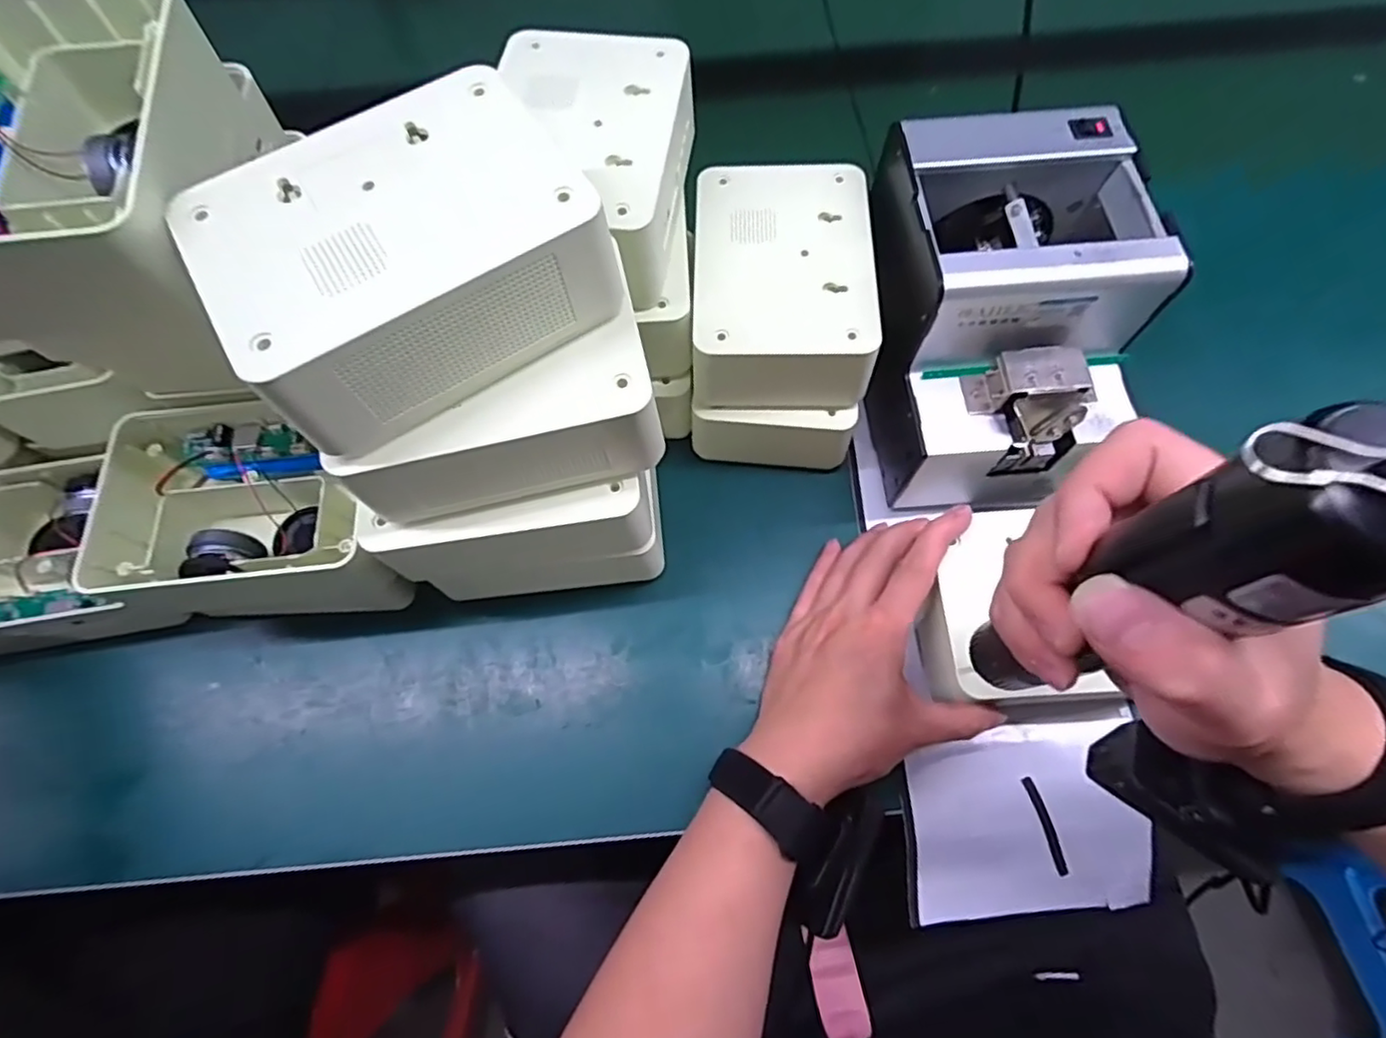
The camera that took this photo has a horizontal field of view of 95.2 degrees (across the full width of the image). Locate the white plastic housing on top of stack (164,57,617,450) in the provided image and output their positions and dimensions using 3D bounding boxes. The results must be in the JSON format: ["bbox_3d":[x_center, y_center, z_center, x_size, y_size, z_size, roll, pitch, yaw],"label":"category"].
[{"bbox_3d":[-0.109,-0.101,0.253,0.137,0.052,0.114,-33,70,-11],"label":"white plastic housing on top of stack"}]

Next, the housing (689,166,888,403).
[{"bbox_3d":[0.052,-0.143,0.384,0.101,0.048,0.142,0,67,2],"label":"housing"}]

